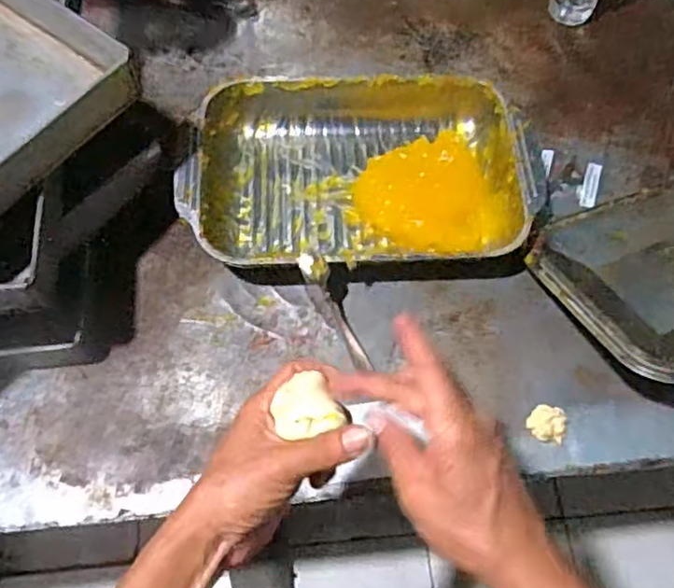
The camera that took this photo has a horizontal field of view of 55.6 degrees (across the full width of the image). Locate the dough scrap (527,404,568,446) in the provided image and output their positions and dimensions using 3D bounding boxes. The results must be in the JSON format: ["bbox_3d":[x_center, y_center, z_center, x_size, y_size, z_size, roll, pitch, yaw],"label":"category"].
[{"bbox_3d":[0.231,0.143,0.701,0.040,0.018,0.040,0,63,-1],"label":"dough scrap"}]

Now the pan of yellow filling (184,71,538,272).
[{"bbox_3d":[0.027,-0.155,0.812,0.415,0.072,0.278,-4,63,-3],"label":"pan of yellow filling"}]

